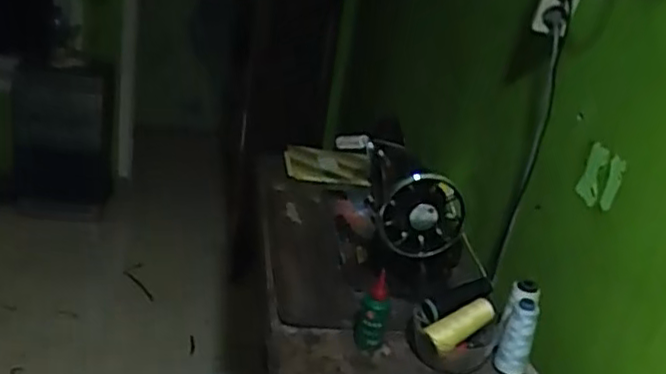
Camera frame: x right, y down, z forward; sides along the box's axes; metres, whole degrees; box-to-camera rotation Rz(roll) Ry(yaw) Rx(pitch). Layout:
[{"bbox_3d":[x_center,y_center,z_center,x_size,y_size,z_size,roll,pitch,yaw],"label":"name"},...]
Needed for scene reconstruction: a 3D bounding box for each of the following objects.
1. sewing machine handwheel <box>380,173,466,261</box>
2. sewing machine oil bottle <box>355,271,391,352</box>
[{"bbox_3d":[0.133,0.045,1.010,0.131,0.135,0.040,8,23,-4],"label":"sewing machine handwheel"},{"bbox_3d":[0.057,0.174,0.955,0.045,0.137,0.044,10,23,6],"label":"sewing machine oil bottle"}]

